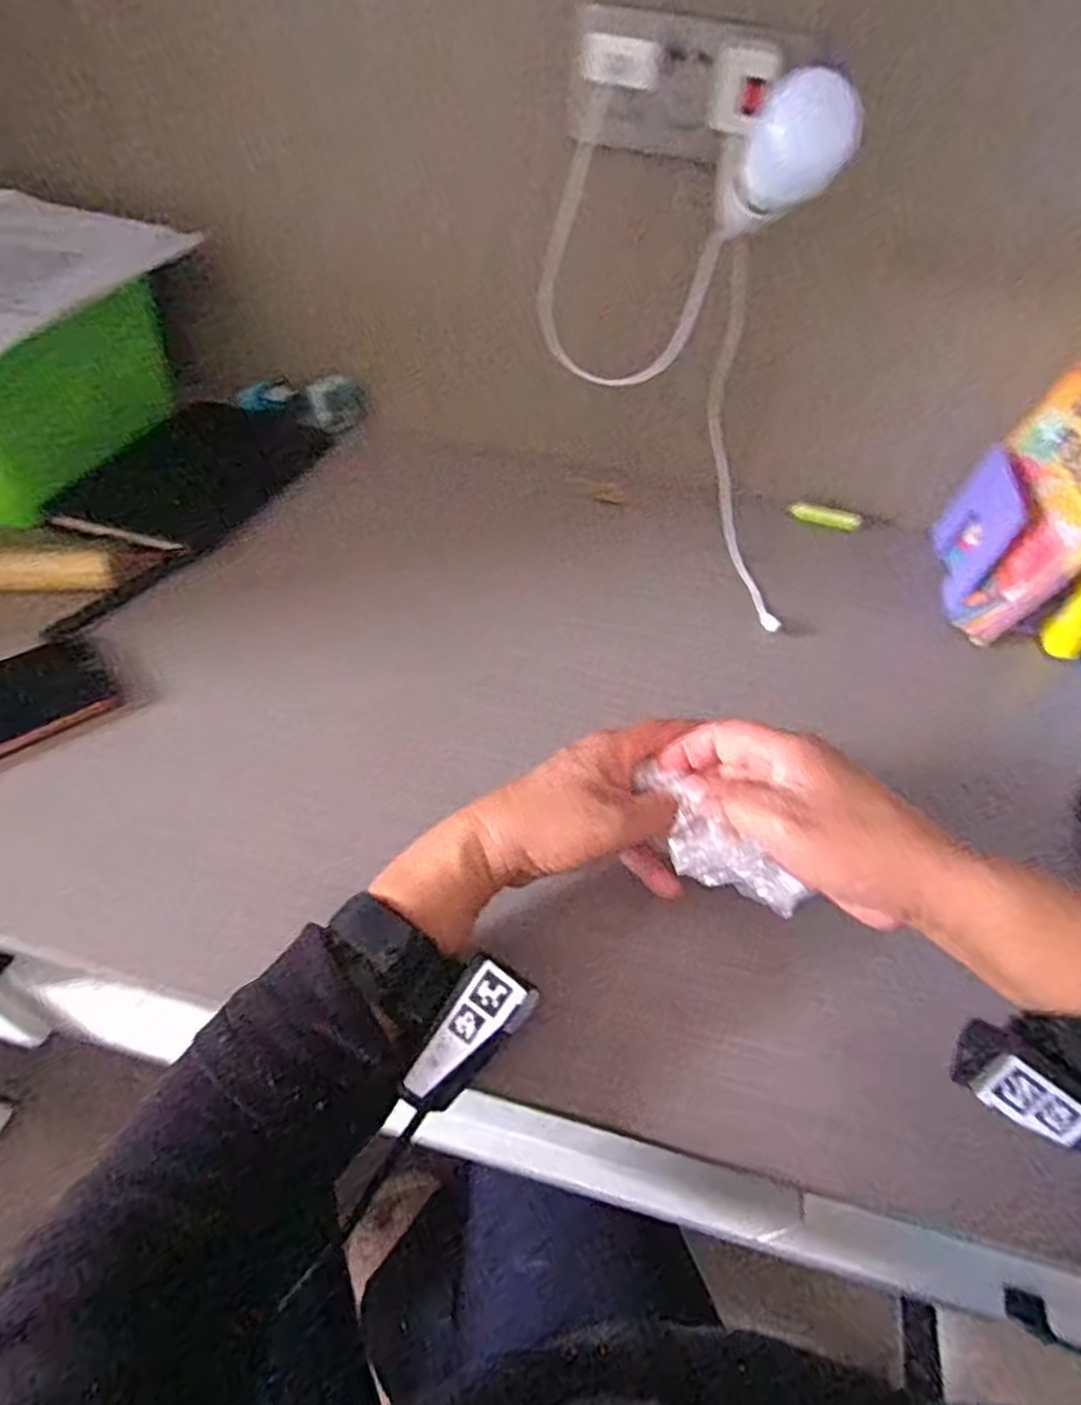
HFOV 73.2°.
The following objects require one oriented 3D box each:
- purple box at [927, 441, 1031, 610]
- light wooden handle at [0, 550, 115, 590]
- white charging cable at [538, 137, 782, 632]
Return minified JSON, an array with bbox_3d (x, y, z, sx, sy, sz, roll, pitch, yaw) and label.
[{"bbox_3d":[0.375,-0.155,0.626,0.026,0.093,0.143,14,50,6],"label":"purple box"},{"bbox_3d":[-0.393,-0.099,0.542,0.135,0.022,0.029,-5,51,-10],"label":"light wooden handle"},{"bbox_3d":[0.117,-0.242,0.582,0.109,0.357,0.133,2,38,45],"label":"white charging cable"}]

